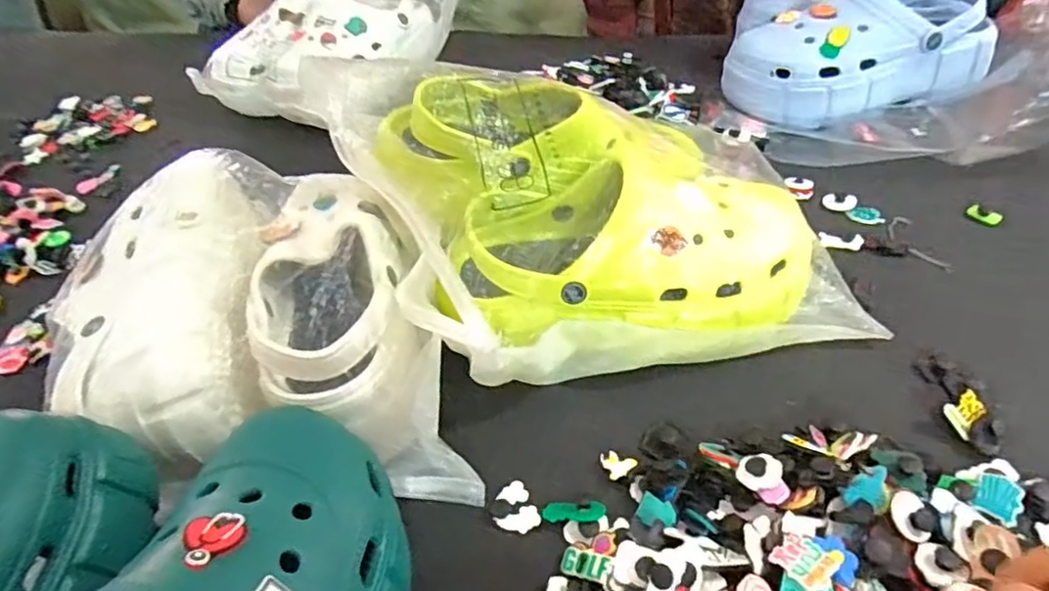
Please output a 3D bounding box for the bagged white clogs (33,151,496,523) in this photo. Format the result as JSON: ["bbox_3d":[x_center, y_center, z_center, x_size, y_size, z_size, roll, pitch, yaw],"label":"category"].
[{"bbox_3d":[-0.179,0.016,0.423,0.227,0.108,0.273,-14,44,-7],"label":"bagged white clogs"}]

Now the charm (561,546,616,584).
[{"bbox_3d":[0.032,0.142,0.330,0.030,0.004,0.014,-3,39,38],"label":"charm"}]

